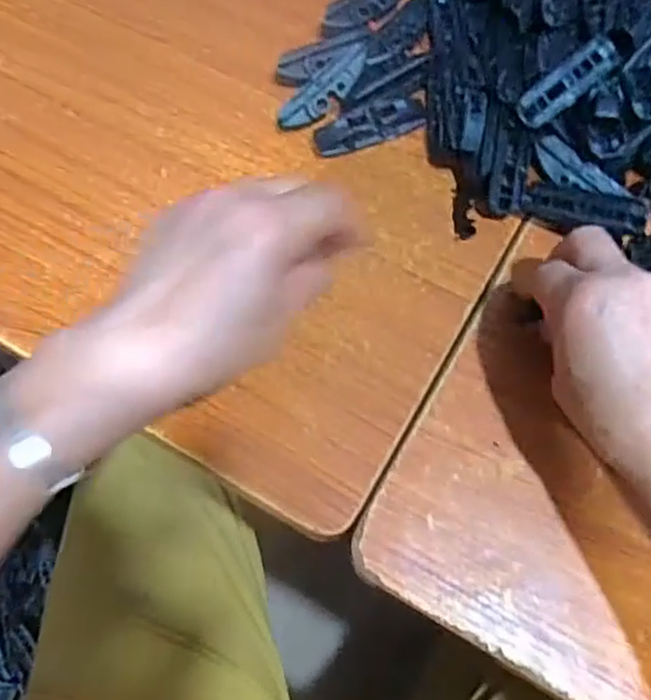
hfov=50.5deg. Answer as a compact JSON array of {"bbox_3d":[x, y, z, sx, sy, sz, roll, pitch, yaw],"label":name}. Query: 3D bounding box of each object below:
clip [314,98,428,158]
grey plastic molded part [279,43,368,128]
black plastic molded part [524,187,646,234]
[{"bbox_3d":[0.031,-0.142,0.437,0.075,0.018,0.022,-22,70,-8],"label":"clip"},{"bbox_3d":[0.001,-0.166,0.437,0.072,0.012,0.019,-41,73,2],"label":"grey plastic molded part"},{"bbox_3d":[0.151,-0.081,0.405,0.069,0.009,0.022,17,68,31],"label":"black plastic molded part"}]

